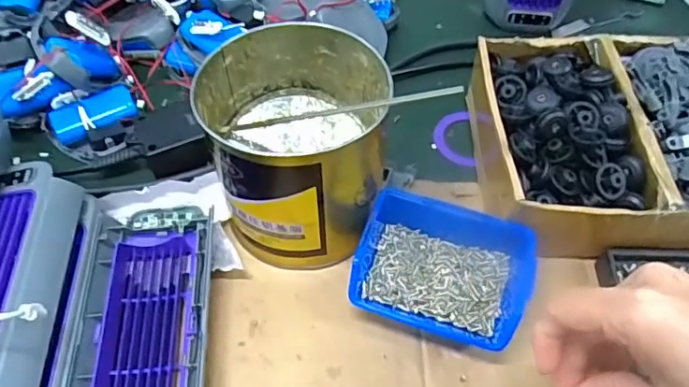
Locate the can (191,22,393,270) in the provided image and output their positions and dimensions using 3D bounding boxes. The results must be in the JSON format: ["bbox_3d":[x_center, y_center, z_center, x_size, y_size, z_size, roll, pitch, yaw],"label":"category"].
[{"bbox_3d":[-0.033,-0.031,0.385,0.119,0.106,0.130,1,56,-1],"label":"can"}]

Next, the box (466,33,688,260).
[{"bbox_3d":[0.210,-0.041,0.419,0.215,0.070,0.186,0,56,-2],"label":"box"}]

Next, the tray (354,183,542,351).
[{"bbox_3d":[0.065,0.052,0.376,0.114,0.043,0.086,18,57,11],"label":"tray"}]

